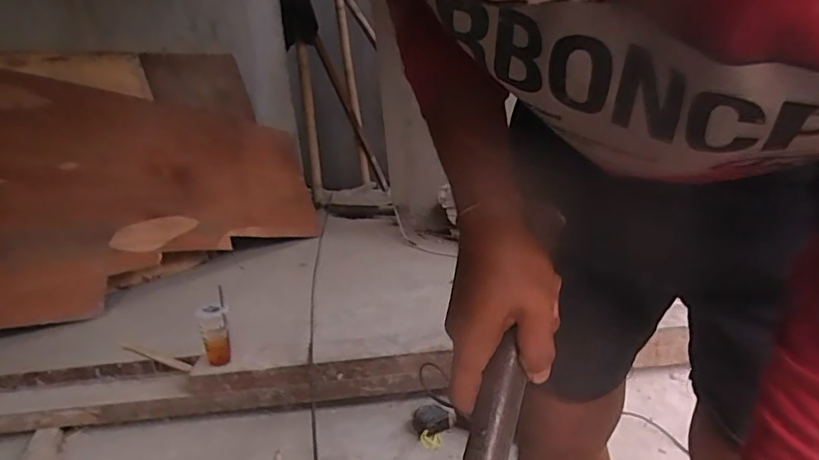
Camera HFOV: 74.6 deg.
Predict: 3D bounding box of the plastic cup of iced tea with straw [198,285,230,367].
[{"bbox_3d":[-0.499,0.256,1.381,0.072,0.186,0.068,-8,-10,-7],"label":"plastic cup of iced tea with straw"}]

